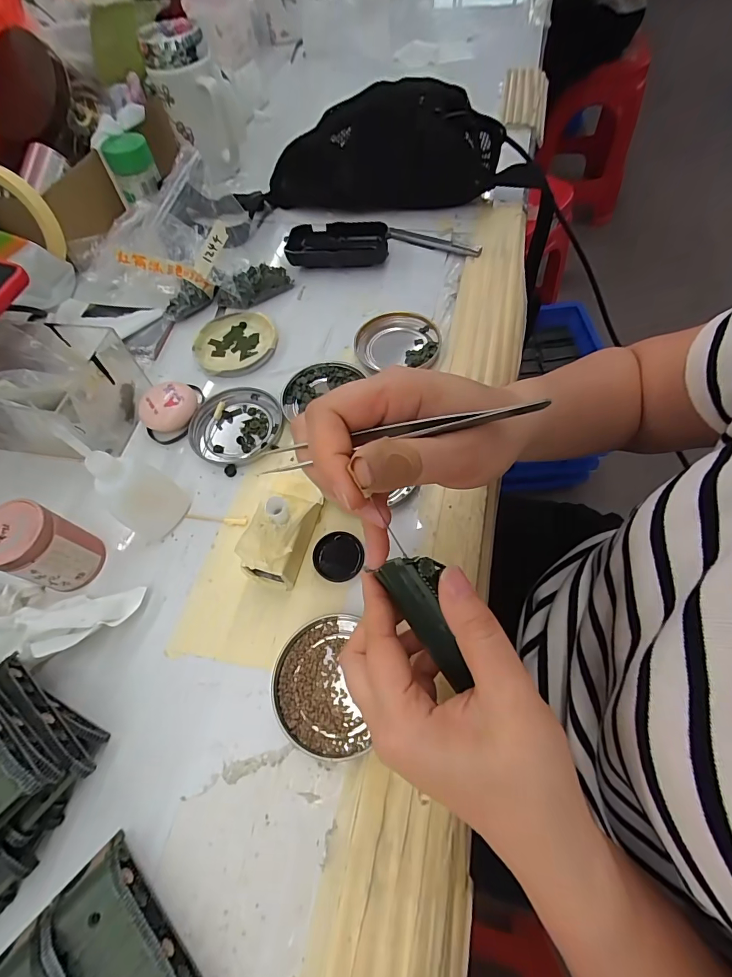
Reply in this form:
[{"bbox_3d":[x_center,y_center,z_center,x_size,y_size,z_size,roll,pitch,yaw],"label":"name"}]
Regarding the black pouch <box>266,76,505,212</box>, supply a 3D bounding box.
[{"bbox_3d":[0.018,-0.393,0.483,0.262,0.101,0.059,5,62,8],"label":"black pouch"}]

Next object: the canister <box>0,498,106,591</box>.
[{"bbox_3d":[-0.220,0.041,0.286,0.043,0.064,0.043,20,65,16],"label":"canister"}]

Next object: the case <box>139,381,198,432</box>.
[{"bbox_3d":[-0.173,-0.071,0.366,0.048,0.024,0.043,-33,63,-13],"label":"case"}]

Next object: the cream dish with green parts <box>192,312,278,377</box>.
[{"bbox_3d":[-0.127,-0.142,0.408,0.076,0.007,0.082,-2,61,4],"label":"cream dish with green parts"}]

